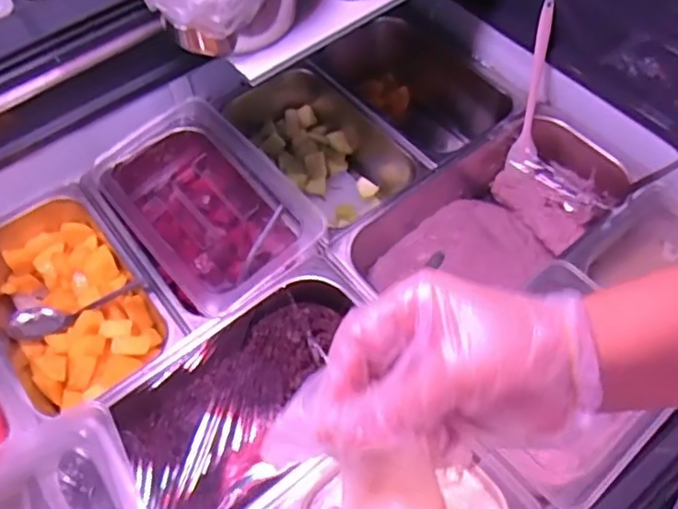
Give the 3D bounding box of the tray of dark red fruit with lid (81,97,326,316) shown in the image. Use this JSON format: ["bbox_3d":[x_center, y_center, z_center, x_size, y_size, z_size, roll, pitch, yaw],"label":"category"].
[{"bbox_3d":[-0.150,-0.044,0.711,0.168,0.090,0.257,-38,63,-21],"label":"tray of dark red fruit with lid"}]

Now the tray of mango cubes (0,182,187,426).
[{"bbox_3d":[-0.285,0.050,0.672,0.168,0.083,0.271,-34,61,-19],"label":"tray of mango cubes"}]

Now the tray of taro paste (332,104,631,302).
[{"bbox_3d":[0.147,-0.035,0.706,0.322,0.088,0.176,-29,60,-17],"label":"tray of taro paste"}]

